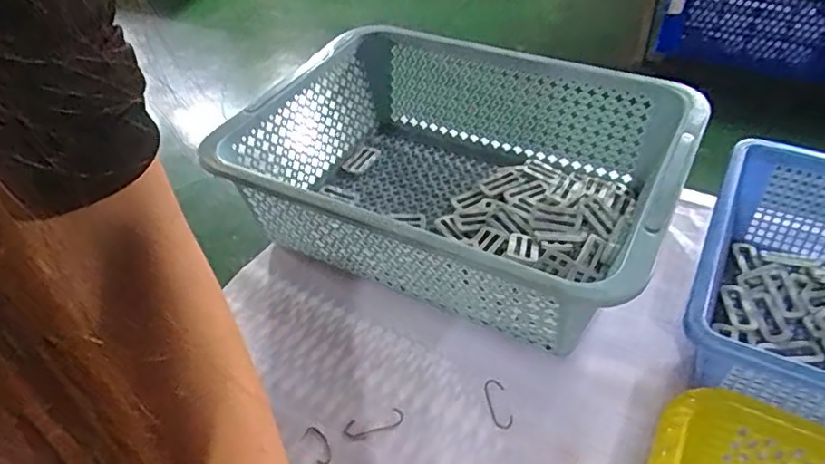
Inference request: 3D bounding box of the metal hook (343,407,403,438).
[{"bbox_3d":[-0.030,0.145,0.444,0.046,0.004,0.015,-13,44,-9],"label":"metal hook"}]

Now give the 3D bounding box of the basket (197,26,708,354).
[{"bbox_3d":[0.042,-0.054,0.565,0.387,0.122,0.292,20,49,23],"label":"basket"}]

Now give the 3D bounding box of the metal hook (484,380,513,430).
[{"bbox_3d":[0.066,0.132,0.453,0.015,0.004,0.042,-8,44,-4],"label":"metal hook"}]

